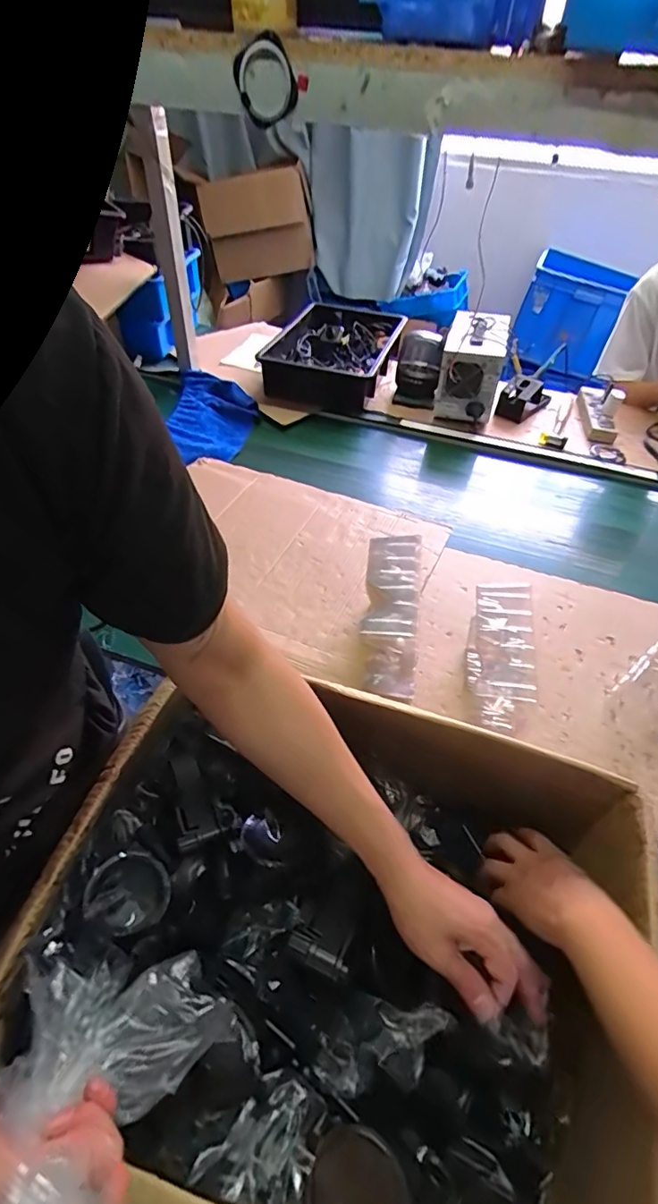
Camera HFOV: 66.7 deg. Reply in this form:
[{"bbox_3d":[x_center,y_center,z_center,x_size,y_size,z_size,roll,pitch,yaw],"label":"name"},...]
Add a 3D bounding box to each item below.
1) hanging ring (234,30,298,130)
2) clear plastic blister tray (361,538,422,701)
[{"bbox_3d":[-0.058,-0.475,0.459,0.058,0.057,0.020,0,58,29],"label":"hanging ring"},{"bbox_3d":[0.080,0.013,0.667,0.067,0.123,0.164,7,49,4],"label":"clear plastic blister tray"}]

